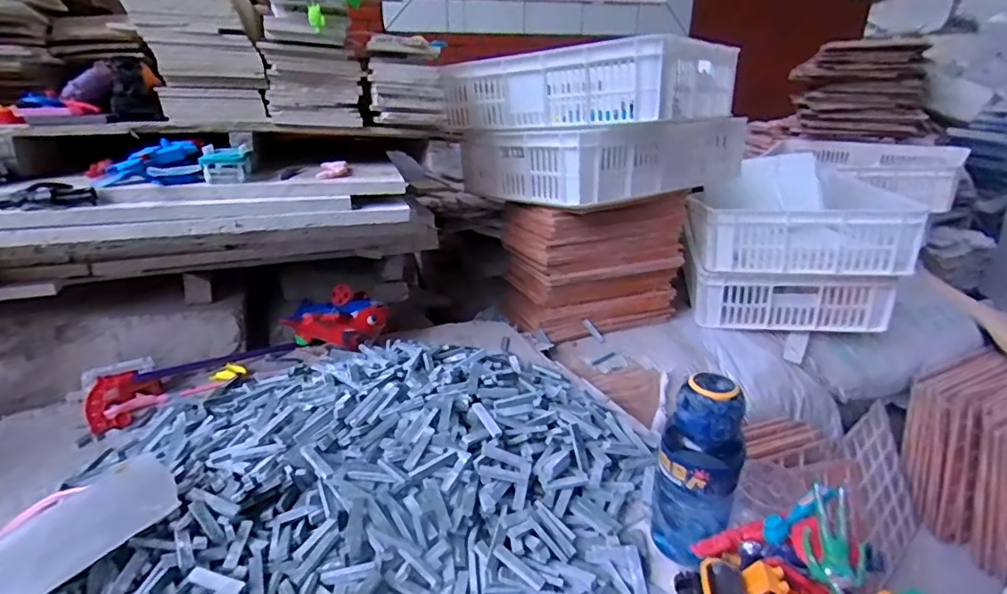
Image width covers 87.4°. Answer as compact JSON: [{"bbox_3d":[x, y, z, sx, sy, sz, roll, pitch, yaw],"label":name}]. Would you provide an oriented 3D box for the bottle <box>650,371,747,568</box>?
[{"bbox_3d":[0.228,0.201,0.617,0.074,0.222,0.083,-16,29,-32],"label":"bottle"}]

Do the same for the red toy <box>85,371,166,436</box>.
[{"bbox_3d":[-0.670,0.176,0.924,0.051,0.072,0.132,4,25,10],"label":"red toy"}]

